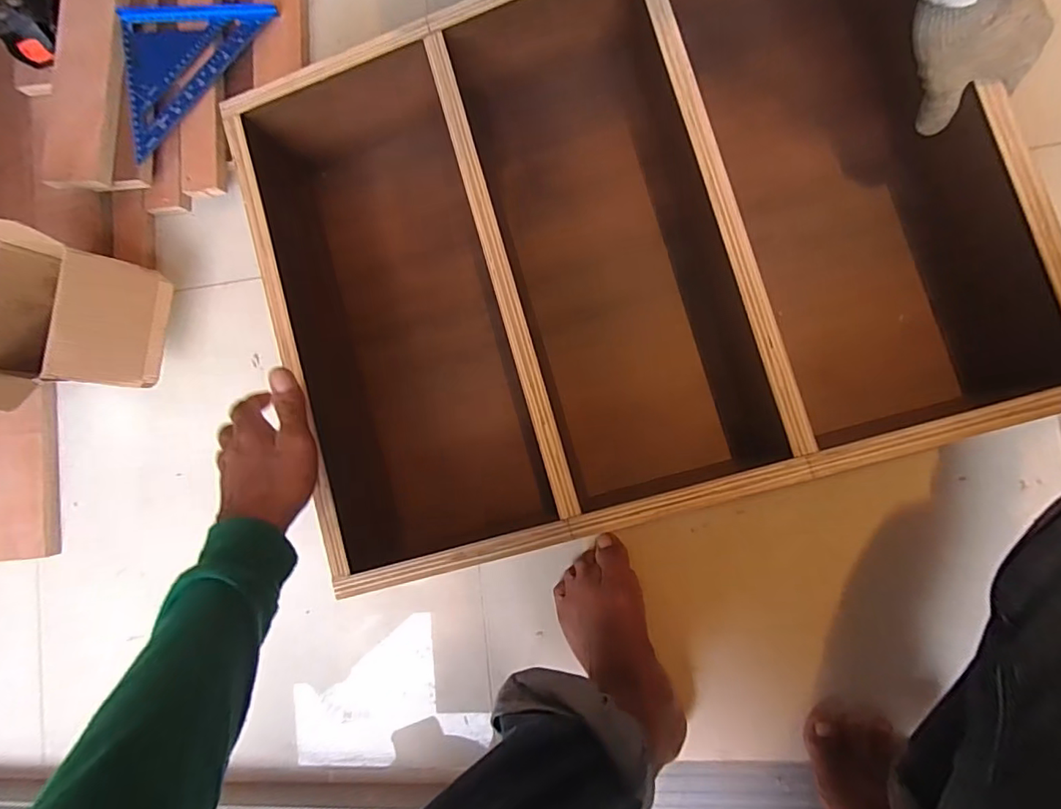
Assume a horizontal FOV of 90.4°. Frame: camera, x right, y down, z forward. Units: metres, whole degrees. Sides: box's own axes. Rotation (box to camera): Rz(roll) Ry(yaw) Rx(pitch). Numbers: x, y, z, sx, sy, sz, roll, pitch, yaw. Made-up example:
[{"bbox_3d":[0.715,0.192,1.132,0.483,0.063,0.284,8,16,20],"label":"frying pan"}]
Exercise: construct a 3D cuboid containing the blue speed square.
[{"bbox_3d":[-0.432,-0.423,0.635,0.118,0.015,0.233,39,86,-4],"label":"blue speed square"}]

